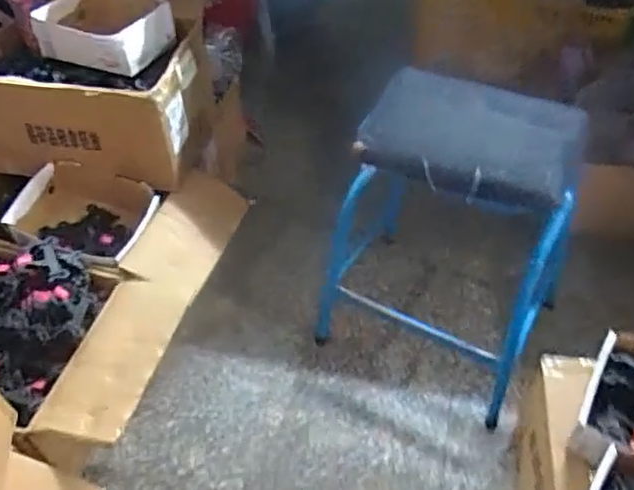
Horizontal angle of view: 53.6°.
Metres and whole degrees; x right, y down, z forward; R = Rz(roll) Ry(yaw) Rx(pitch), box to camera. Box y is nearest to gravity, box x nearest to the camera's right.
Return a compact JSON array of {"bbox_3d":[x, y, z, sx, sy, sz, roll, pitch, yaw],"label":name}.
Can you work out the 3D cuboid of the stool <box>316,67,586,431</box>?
[{"bbox_3d":[0.221,-0.007,1.106,0.374,0.514,0.267,22,52,20],"label":"stool"}]

